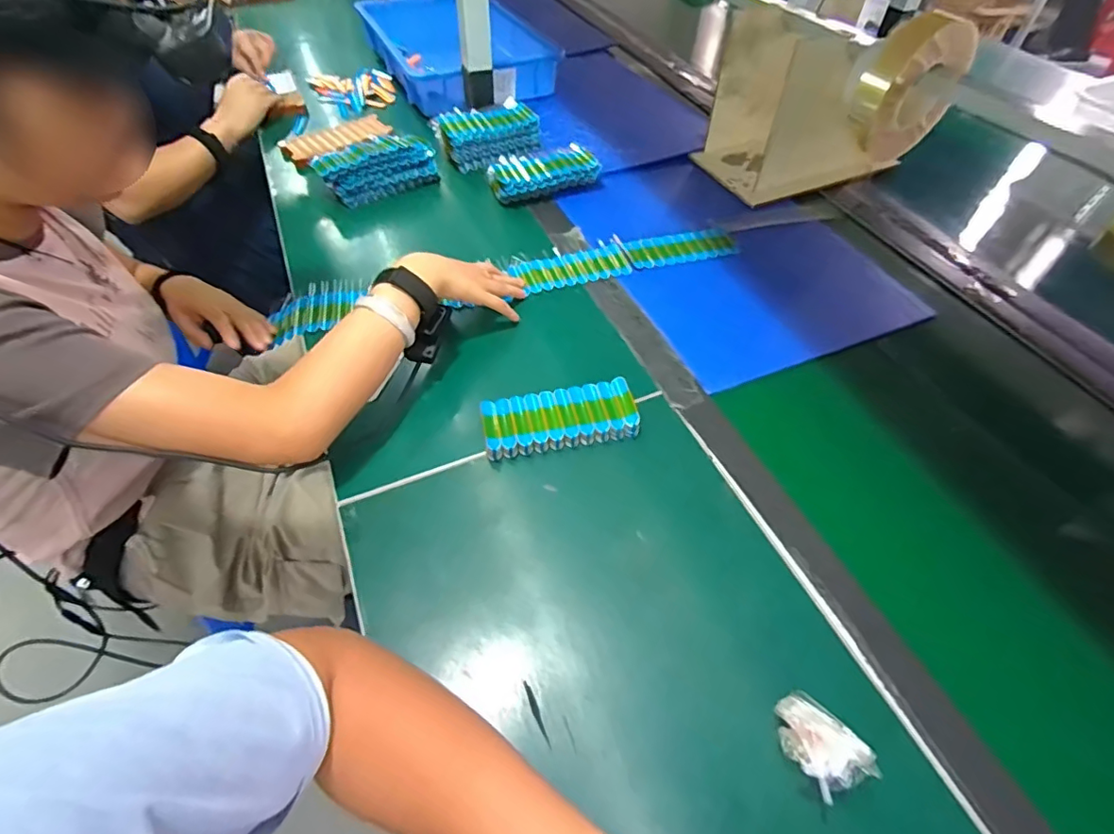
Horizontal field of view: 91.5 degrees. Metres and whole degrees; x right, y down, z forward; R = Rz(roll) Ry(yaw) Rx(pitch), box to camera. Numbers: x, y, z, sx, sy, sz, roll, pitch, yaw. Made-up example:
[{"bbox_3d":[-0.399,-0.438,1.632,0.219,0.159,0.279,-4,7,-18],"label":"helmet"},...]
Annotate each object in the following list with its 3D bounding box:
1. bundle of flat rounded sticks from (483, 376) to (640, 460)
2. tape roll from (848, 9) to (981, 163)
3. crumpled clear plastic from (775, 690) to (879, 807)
[{"bbox_3d":[0.003,0.001,0.548,0.151,0.023,0.063,-9,54,-8],"label":"bundle of flat rounded sticks"},{"bbox_3d":[0.447,-0.418,0.700,0.159,0.159,0.048,-24,56,-18],"label":"tape roll"},{"bbox_3d":[0.174,0.223,0.369,0.047,0.040,0.059,-26,58,-20],"label":"crumpled clear plastic"}]

